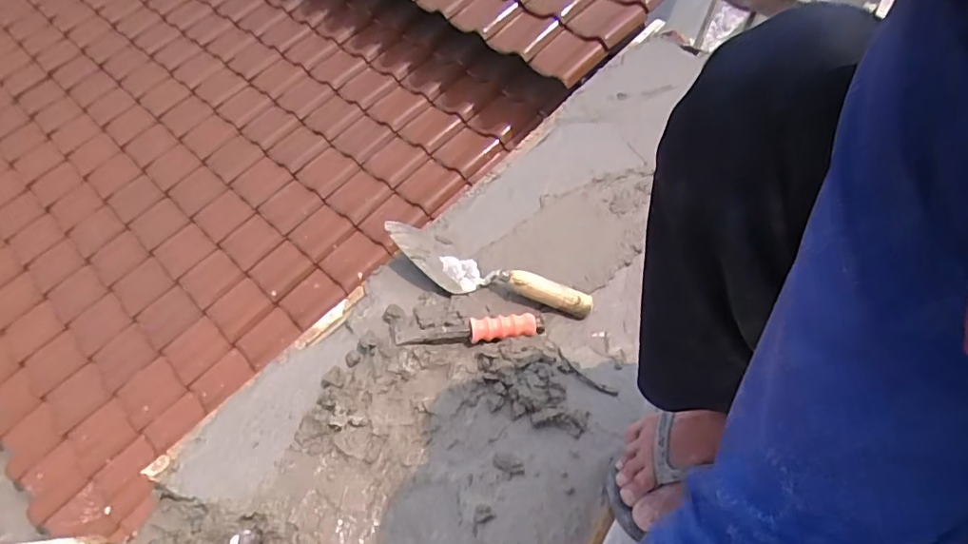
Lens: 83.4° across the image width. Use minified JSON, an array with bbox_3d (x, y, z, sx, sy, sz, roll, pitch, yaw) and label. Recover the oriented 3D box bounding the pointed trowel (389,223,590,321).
[{"bbox_3d":[-0.012,-0.003,0.817,0.294,0.053,0.080,21,49,13],"label":"pointed trowel"}]

